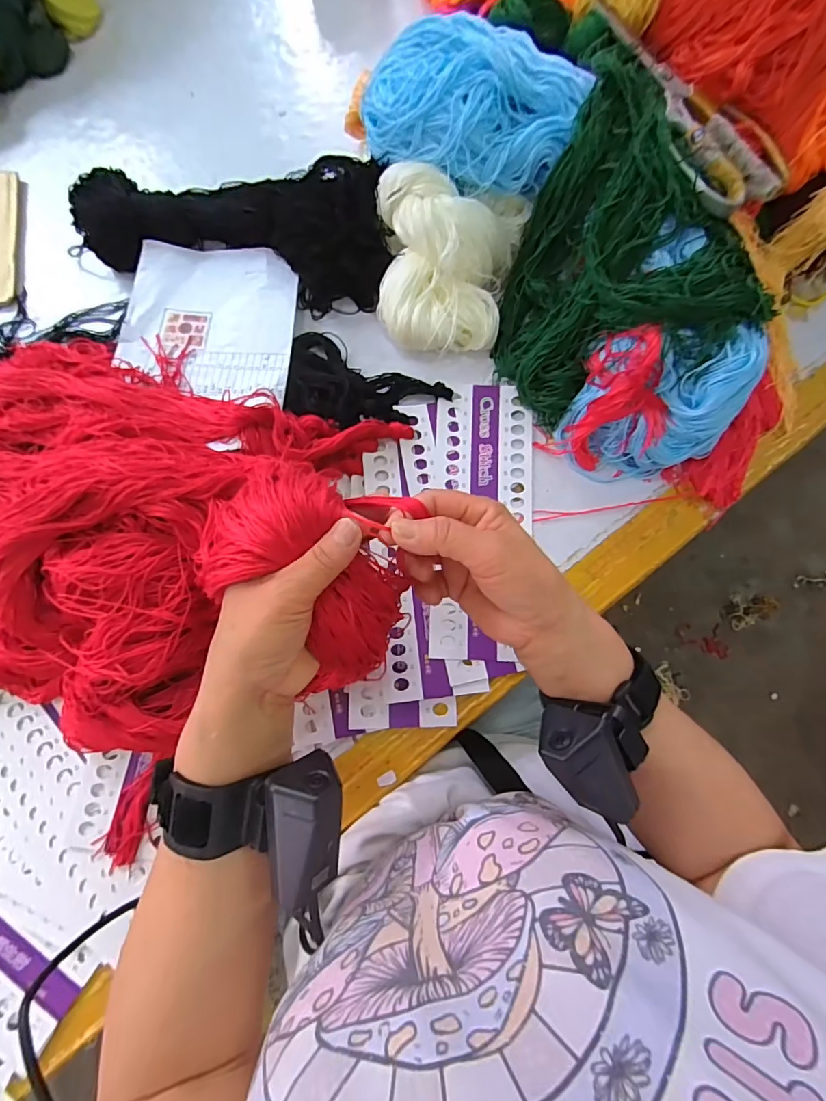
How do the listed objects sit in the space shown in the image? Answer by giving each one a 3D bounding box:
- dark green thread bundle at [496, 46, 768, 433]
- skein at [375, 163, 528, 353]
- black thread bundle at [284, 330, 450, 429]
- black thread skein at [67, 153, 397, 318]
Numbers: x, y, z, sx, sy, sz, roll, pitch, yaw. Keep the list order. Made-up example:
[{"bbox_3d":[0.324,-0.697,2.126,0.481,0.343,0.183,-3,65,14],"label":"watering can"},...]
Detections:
[{"bbox_3d":[0.155,-0.244,0.386,0.187,0.119,0.213,-19,80,-4],"label":"dark green thread bundle"},{"bbox_3d":[0.031,-0.244,0.405,0.120,0.075,0.122,5,79,1],"label":"skein"},{"bbox_3d":[-0.049,-0.139,0.411,0.144,0.026,0.074,24,80,4],"label":"black thread bundle"},{"bbox_3d":[-0.168,-0.289,0.426,0.293,0.058,0.118,2,79,0],"label":"black thread skein"}]

